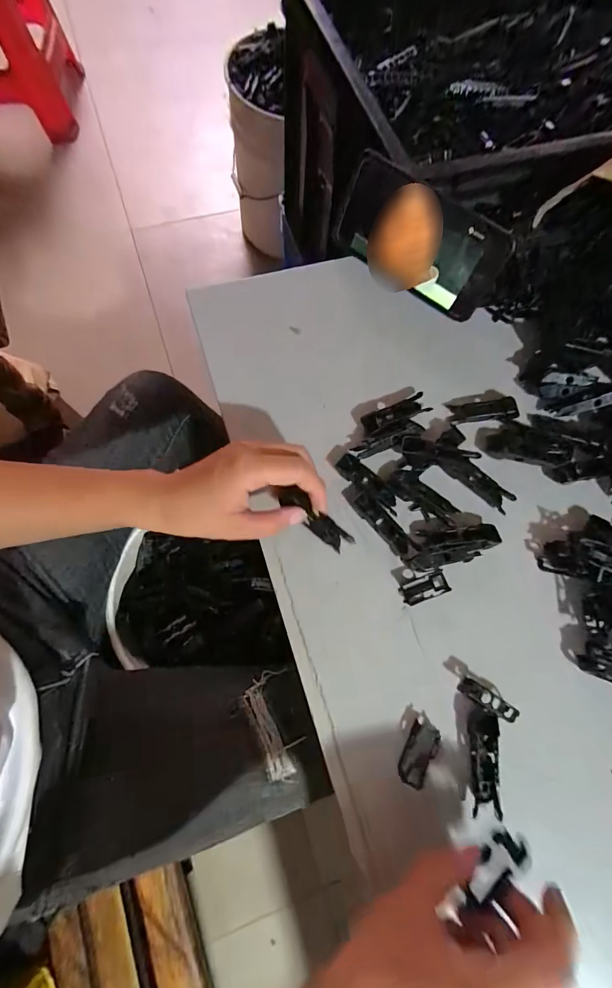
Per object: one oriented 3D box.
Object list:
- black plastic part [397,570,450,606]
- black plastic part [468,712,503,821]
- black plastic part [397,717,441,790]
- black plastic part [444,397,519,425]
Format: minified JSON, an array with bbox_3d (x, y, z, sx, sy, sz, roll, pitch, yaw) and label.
[{"bbox_3d":[0.097,0.077,0.322,0.039,0.005,0.018,-19,74,-9],"label":"black plastic part"},{"bbox_3d":[0.129,0.194,0.285,0.019,0.010,0.063,5,72,-2],"label":"black plastic part"},{"bbox_3d":[0.082,0.188,0.286,0.021,0.013,0.042,29,73,6],"label":"black plastic part"},{"bbox_3d":[0.164,-0.077,0.363,0.063,0.006,0.022,-1,73,-4],"label":"black plastic part"}]

